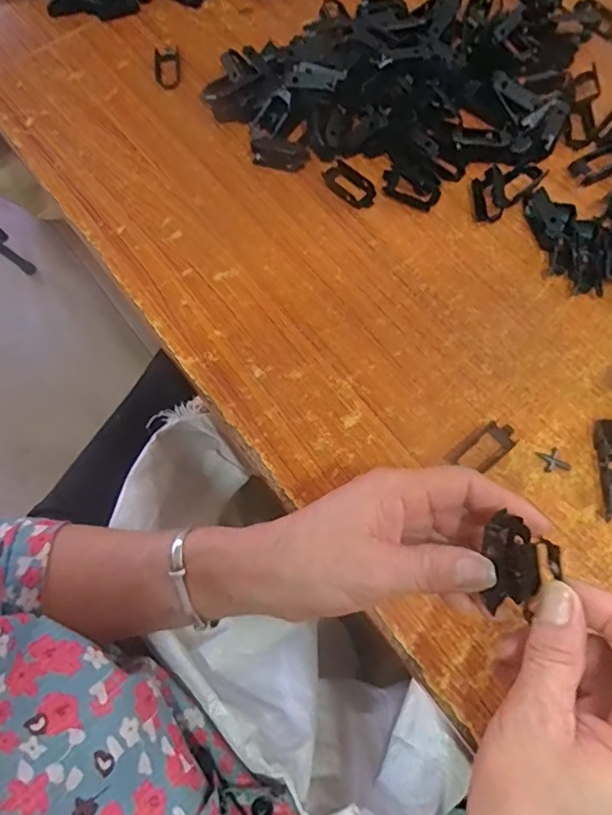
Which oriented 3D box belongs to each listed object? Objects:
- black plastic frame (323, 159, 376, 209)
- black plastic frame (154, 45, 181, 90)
[{"bbox_3d":[0.037,-0.187,0.464,0.027,0.007,0.050,-39,71,-12],"label":"black plastic frame"},{"bbox_3d":[-0.134,-0.328,0.534,0.023,0.011,0.046,-6,68,1],"label":"black plastic frame"}]

